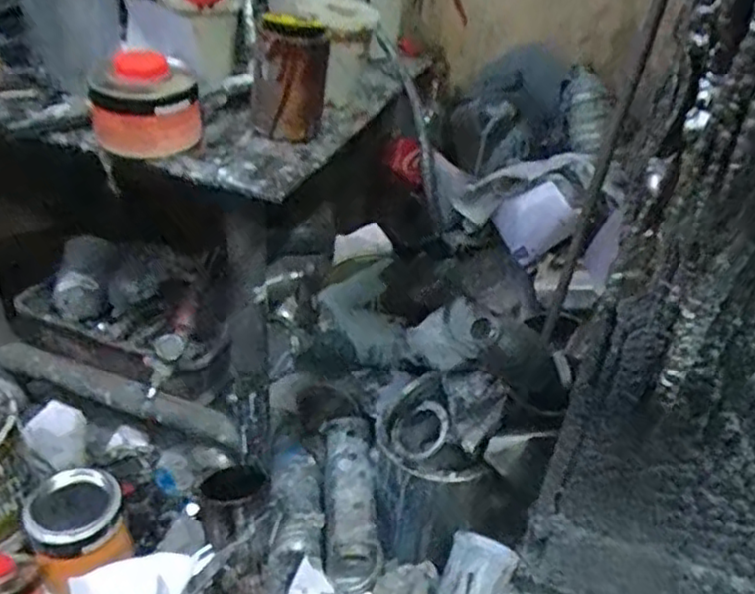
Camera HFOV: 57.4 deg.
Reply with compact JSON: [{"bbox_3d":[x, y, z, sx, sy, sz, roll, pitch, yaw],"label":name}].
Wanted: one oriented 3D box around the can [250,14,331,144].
[{"bbox_3d":[-0.084,-0.216,0.671,0.070,0.110,0.067,3,34,-2],"label":"can"}]

